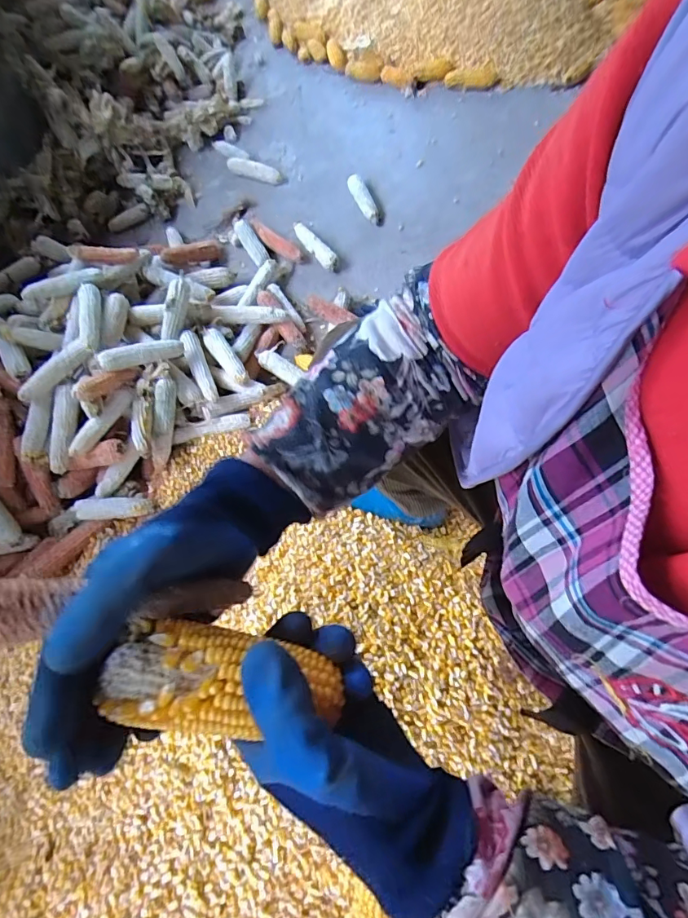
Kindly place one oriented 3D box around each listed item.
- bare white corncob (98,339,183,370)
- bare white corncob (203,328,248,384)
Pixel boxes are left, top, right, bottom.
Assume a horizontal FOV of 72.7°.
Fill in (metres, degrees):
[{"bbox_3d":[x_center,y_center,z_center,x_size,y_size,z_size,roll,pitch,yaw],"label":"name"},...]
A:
[{"bbox_3d":[-0.380,-0.201,0.885,0.152,0.040,0.030,-20,64,-27],"label":"bare white corncob"},{"bbox_3d":[-0.246,-0.212,0.979,0.041,0.039,0.162,-32,67,-13],"label":"bare white corncob"}]

